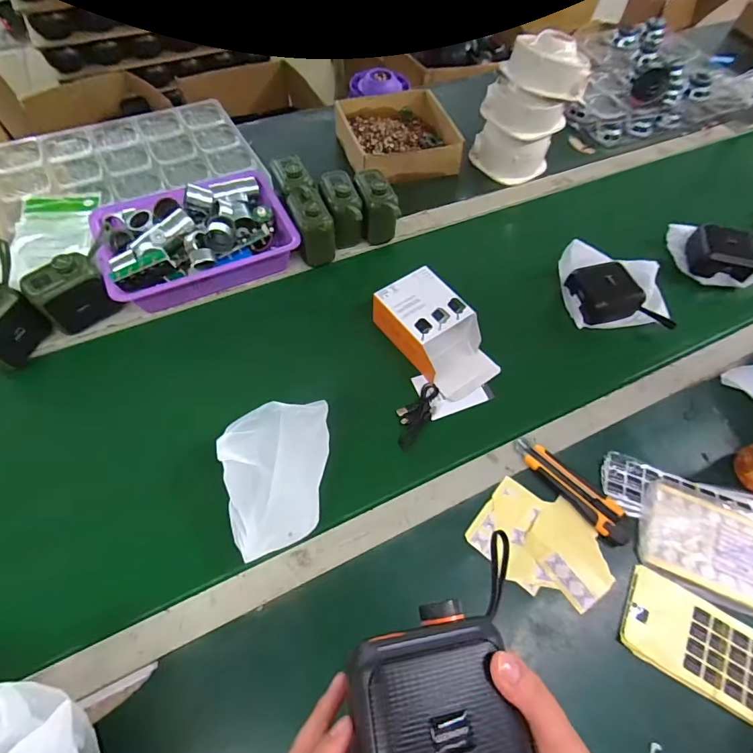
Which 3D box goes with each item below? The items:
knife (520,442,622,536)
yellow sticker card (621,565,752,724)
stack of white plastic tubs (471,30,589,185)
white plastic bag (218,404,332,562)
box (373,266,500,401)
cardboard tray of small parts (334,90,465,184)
[{"bbox_3d":[0.242,0.136,0.531,0.039,0.016,0.157,-35,68,-16],"label":"knife"},{"bbox_3d":[0.362,0.292,0.450,0.193,0.010,0.090,28,66,13],"label":"yellow sticker card"},{"bbox_3d":[0.278,-0.491,0.797,0.143,0.203,0.125,-21,65,-10],"label":"stack of white plastic tubs"},{"bbox_3d":[-0.111,0.117,0.497,0.124,0.077,0.152,-12,64,-6],"label":"white plastic bag"},{"bbox_3d":[0.088,-0.061,0.617,0.101,0.071,0.177,-32,67,-15],"label":"box"},{"bbox_3d":[0.041,-0.486,0.856,0.215,0.059,0.224,-17,64,-8],"label":"cardboard tray of small parts"}]

